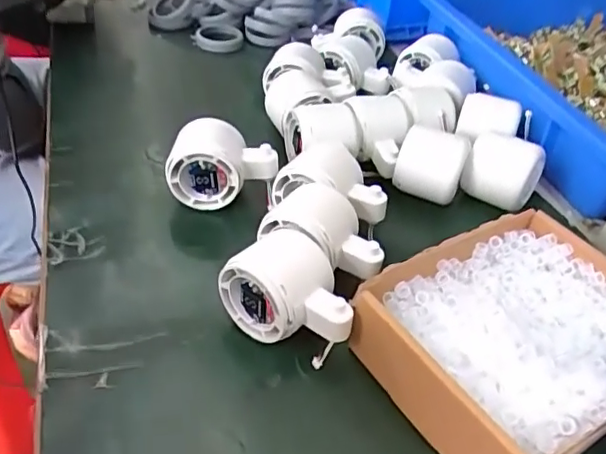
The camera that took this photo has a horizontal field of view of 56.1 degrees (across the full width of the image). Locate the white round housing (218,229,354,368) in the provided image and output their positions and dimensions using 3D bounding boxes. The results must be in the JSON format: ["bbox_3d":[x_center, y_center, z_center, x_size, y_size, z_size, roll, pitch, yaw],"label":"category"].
[{"bbox_3d":[-0.006,0.045,0.355,0.079,0.058,0.049,32,47,27],"label":"white round housing"}]

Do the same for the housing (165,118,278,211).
[{"bbox_3d":[-0.065,-0.048,0.453,0.086,0.055,0.060,-1,41,-9],"label":"housing"}]

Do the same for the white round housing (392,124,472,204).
[{"bbox_3d":[0.106,-0.052,0.474,0.052,0.047,0.052,15,42,10],"label":"white round housing"}]

